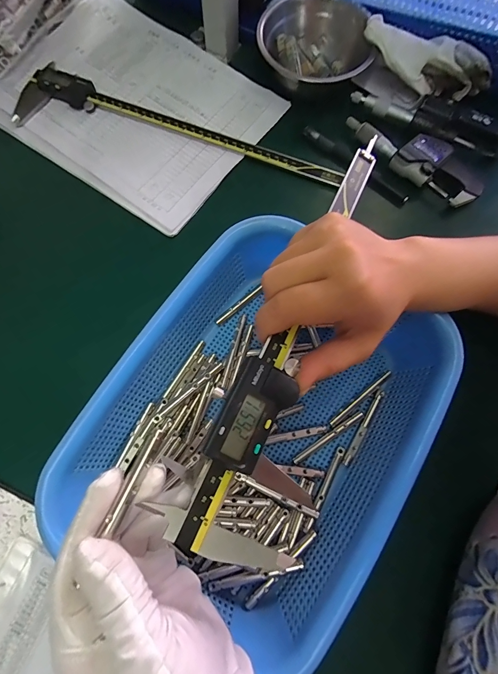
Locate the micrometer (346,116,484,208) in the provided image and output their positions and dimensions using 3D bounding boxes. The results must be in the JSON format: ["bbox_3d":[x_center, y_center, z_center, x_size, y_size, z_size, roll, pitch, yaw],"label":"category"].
[{"bbox_3d":[0.184,-0.202,0.372,0.156,0.025,0.056,42,77,9],"label":"micrometer"}]

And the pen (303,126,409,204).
[{"bbox_3d":[0.119,-0.195,0.378,0.139,0.014,0.018,42,77,9],"label":"pen"}]

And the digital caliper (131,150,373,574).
[{"bbox_3d":[0.036,-0.014,0.208,0.071,0.019,0.281,22,71,6],"label":"digital caliper"}]

